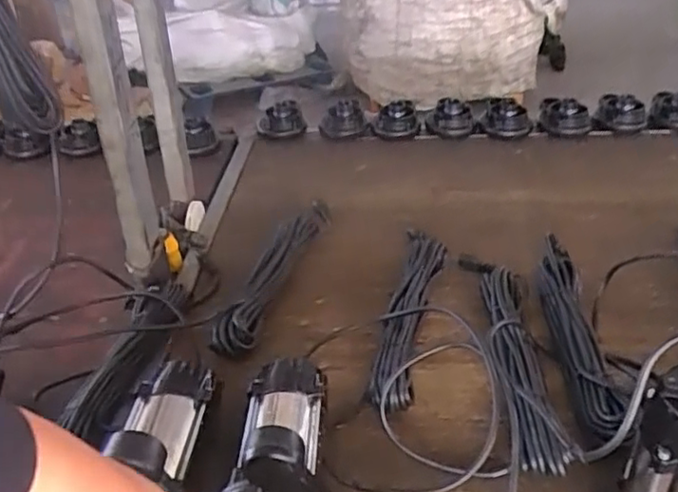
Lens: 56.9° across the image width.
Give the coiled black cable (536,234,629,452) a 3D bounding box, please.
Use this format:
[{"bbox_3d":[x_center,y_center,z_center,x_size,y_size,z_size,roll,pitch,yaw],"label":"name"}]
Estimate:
[{"bbox_3d":[0.318,0.121,0.853,0.062,0.067,0.384,1,33,6],"label":"coiled black cable"}]

